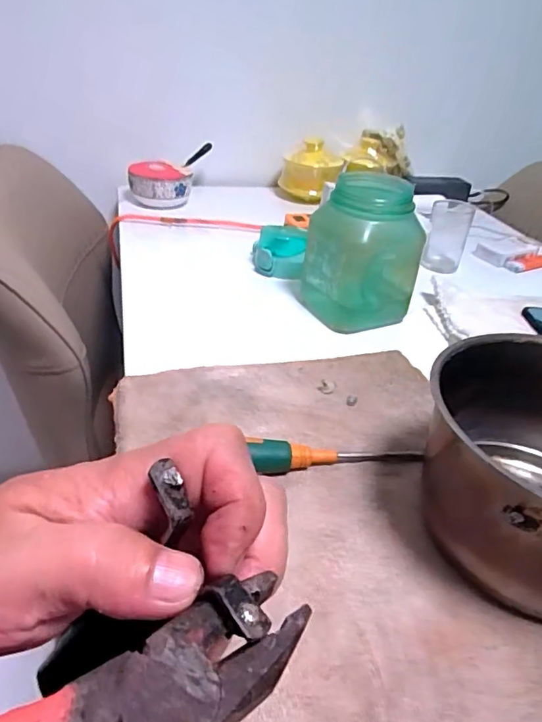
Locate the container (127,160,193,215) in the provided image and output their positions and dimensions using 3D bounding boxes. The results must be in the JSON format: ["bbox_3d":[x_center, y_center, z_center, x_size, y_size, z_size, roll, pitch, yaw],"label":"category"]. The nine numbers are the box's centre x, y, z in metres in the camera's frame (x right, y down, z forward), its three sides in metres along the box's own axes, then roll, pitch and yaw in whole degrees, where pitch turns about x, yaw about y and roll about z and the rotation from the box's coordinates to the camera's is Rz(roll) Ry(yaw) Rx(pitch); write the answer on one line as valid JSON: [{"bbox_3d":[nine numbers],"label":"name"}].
[{"bbox_3d":[-0.184,-0.294,0.874,0.102,0.059,0.112,-1,34,-10],"label":"container"}]

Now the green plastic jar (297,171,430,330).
[{"bbox_3d":[0.101,-0.125,0.579,0.105,0.151,0.091,-13,38,-26],"label":"green plastic jar"}]

